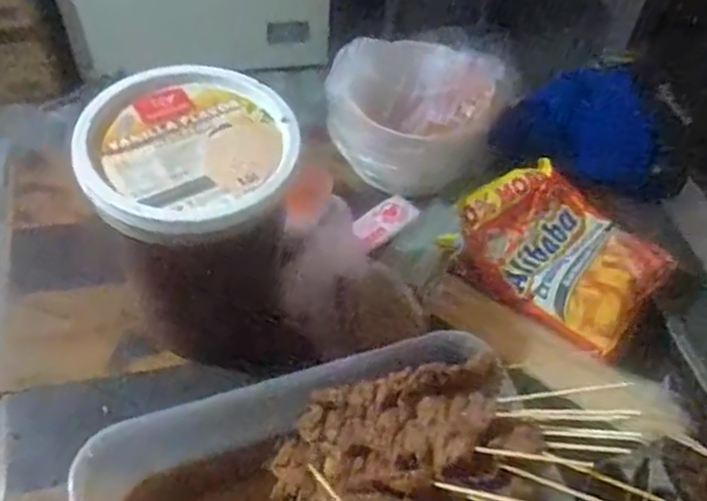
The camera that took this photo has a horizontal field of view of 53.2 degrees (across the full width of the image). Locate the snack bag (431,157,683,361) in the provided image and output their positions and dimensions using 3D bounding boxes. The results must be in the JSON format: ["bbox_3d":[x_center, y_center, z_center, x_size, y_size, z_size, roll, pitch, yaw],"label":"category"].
[{"bbox_3d":[0.221,-0.007,0.759,0.212,0.047,0.175,35,58,21],"label":"snack bag"}]

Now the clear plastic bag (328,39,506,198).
[{"bbox_3d":[0.053,-0.163,0.824,0.157,0.138,0.161,-19,57,-18],"label":"clear plastic bag"}]

